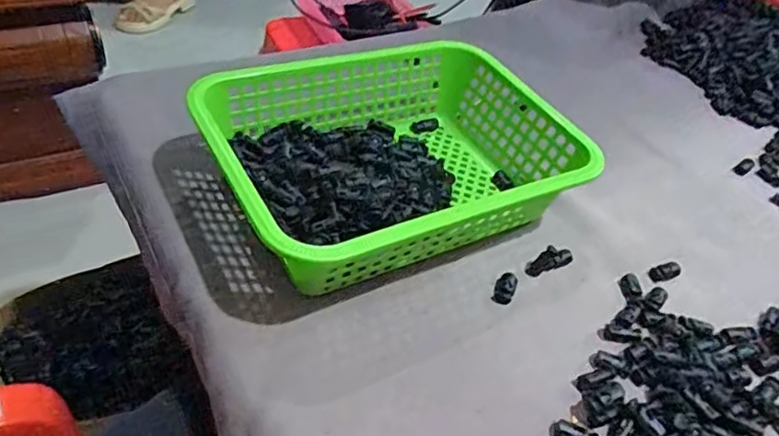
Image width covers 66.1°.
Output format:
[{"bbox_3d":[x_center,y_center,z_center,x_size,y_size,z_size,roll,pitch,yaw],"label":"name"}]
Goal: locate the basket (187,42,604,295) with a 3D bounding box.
[{"bbox_3d":[0.007,-0.048,0.510,0.287,0.091,0.218,-15,50,-25],"label":"basket"}]

